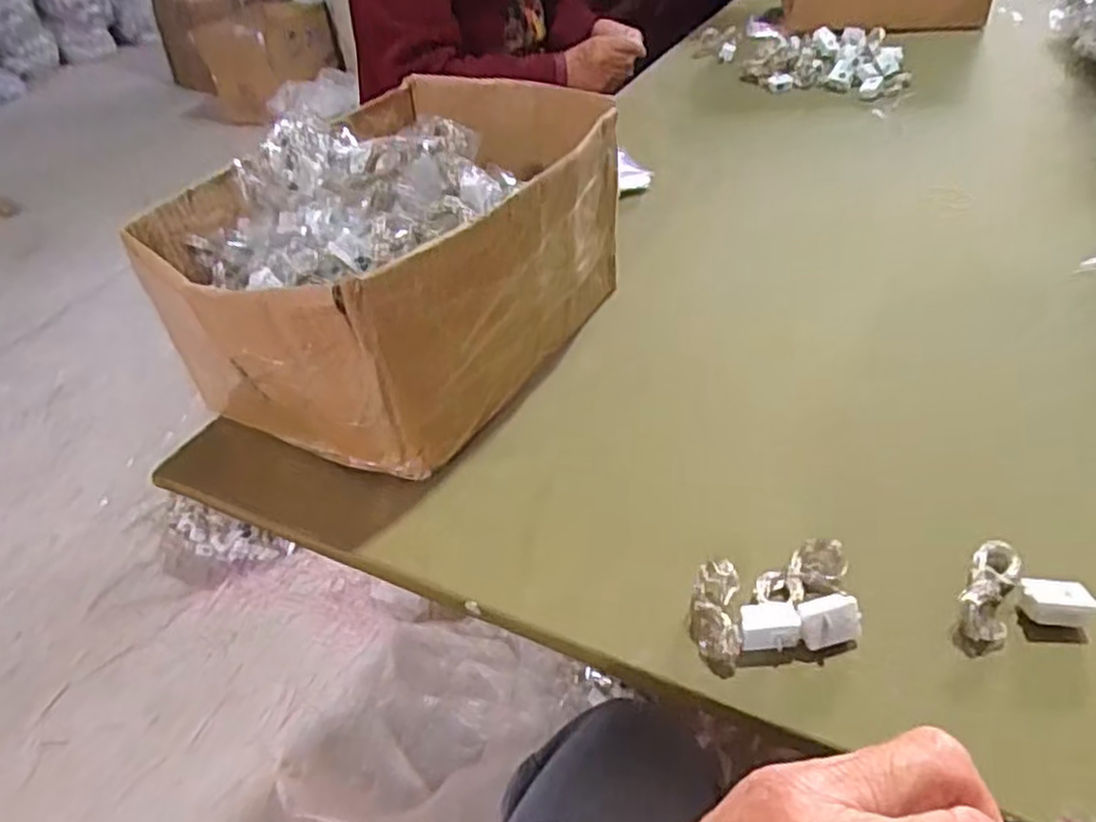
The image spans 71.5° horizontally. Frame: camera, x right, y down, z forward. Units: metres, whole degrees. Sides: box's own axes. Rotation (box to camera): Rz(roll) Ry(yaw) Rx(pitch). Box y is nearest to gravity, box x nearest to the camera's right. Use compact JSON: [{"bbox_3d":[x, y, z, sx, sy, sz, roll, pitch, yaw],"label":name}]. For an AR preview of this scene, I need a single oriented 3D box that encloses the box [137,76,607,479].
[{"bbox_3d":[-0.104,-0.107,0.516,0.217,0.182,0.287,18,45,26],"label":"box"}]

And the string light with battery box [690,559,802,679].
[{"bbox_3d":[0.091,0.096,0.370,0.046,0.023,0.050,-14,40,-10],"label":"string light with battery box"}]

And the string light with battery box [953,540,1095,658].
[{"bbox_3d":[0.224,0.091,0.357,0.051,0.013,0.065,21,46,28],"label":"string light with battery box"}]

